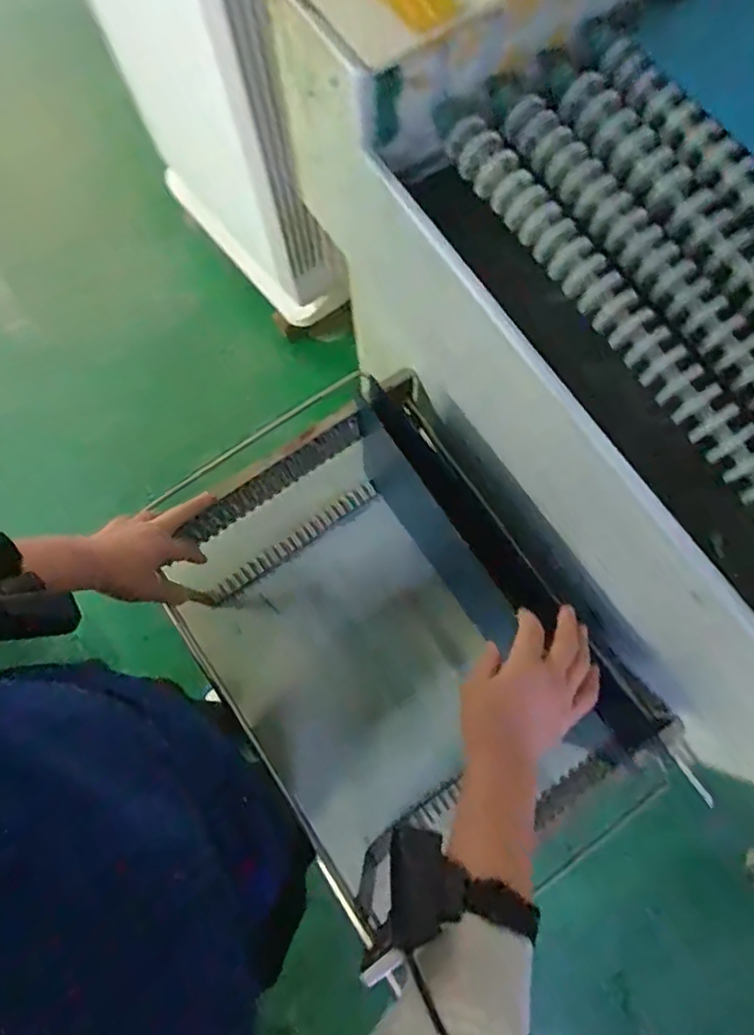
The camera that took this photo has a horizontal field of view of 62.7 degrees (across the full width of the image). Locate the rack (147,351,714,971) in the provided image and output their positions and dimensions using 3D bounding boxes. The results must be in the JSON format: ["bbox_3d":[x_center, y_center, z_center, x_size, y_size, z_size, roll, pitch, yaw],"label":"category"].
[{"bbox_3d":[0.009,0.164,0.823,0.465,0.243,0.609,-32,78,-6],"label":"rack"}]

